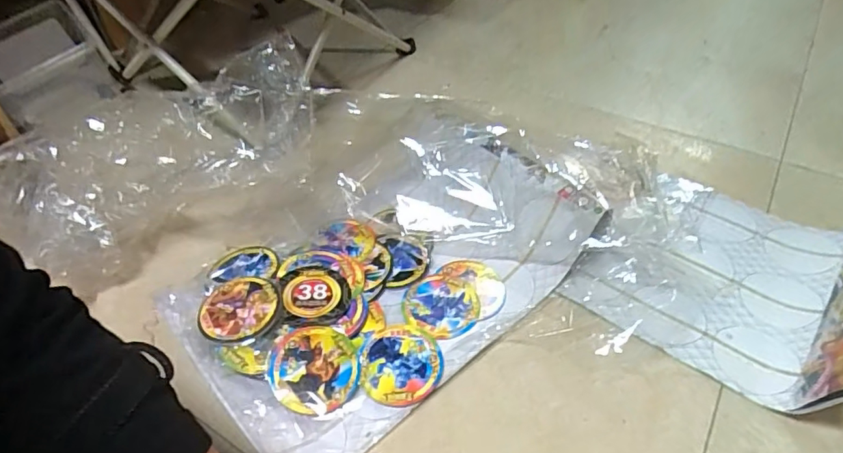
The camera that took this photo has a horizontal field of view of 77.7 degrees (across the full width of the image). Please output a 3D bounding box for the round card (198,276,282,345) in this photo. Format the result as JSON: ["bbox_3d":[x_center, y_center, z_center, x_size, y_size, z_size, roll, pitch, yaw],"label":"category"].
[{"bbox_3d":[-0.217,0.096,0.625,0.092,0.008,0.094,-1,45,1],"label":"round card"}]

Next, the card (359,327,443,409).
[{"bbox_3d":[-0.022,0.155,0.593,0.090,0.011,0.095,-1,45,1],"label":"card"}]

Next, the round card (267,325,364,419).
[{"bbox_3d":[-0.119,0.158,0.579,0.095,0.006,0.097,3,56,-5],"label":"round card"}]

